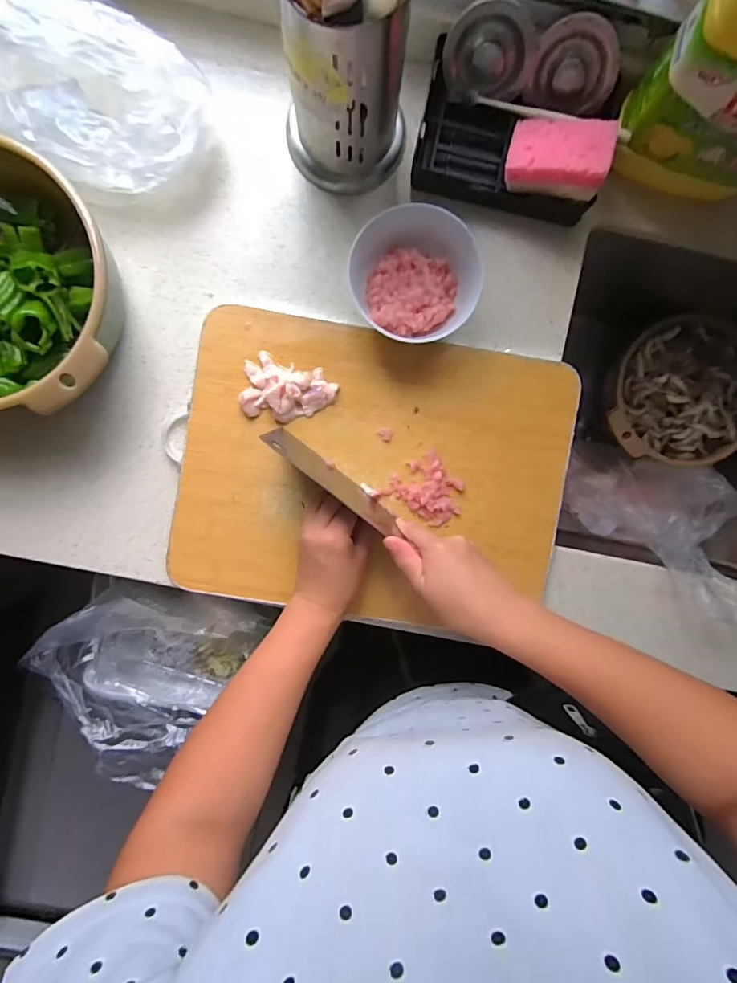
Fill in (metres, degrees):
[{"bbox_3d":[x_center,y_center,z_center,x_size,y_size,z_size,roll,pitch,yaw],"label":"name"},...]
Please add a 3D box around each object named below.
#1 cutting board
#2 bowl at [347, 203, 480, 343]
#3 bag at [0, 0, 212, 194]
[{"bbox_3d":[0.008,-0.018,0.480,0.390,0.026,0.295,9,92,-2],"label":"cutting board"},{"bbox_3d":[0.043,-0.204,0.450,0.113,0.063,0.113,0,93,-2],"label":"bowl"},{"bbox_3d":[-0.269,-0.373,0.419,0.238,0.095,0.149,29,91,-3],"label":"bag"}]

